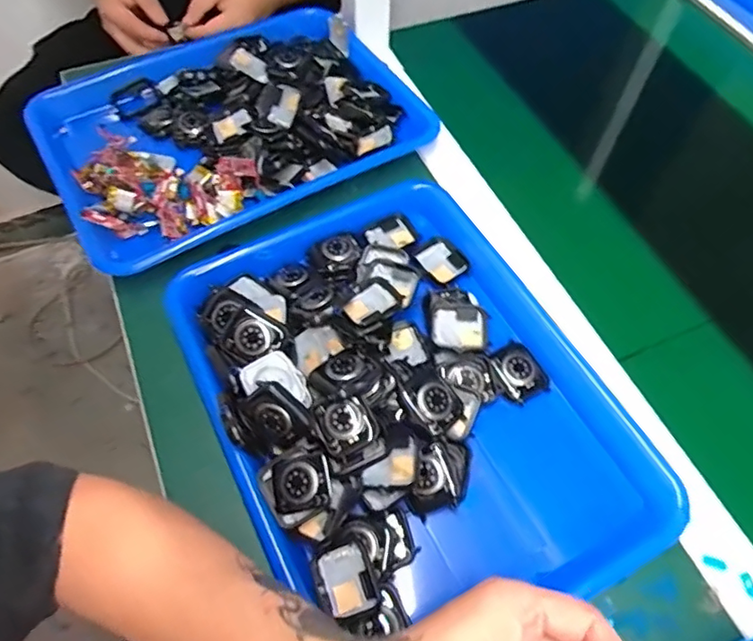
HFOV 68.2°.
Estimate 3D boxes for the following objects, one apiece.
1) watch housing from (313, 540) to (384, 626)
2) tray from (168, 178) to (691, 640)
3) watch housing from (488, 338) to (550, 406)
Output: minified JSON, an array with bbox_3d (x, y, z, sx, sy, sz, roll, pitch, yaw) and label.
[{"bbox_3d":[-0.018,0.156,0.332,0.035,0.017,0.041,-20,62,-11],"label":"watch housing"},{"bbox_3d":[0.023,0.046,0.394,0.252,0.062,0.321,-25,63,-14],"label":"tray"},{"bbox_3d":[0.105,0.039,0.416,0.034,0.017,0.044,-23,63,-13],"label":"watch housing"}]

